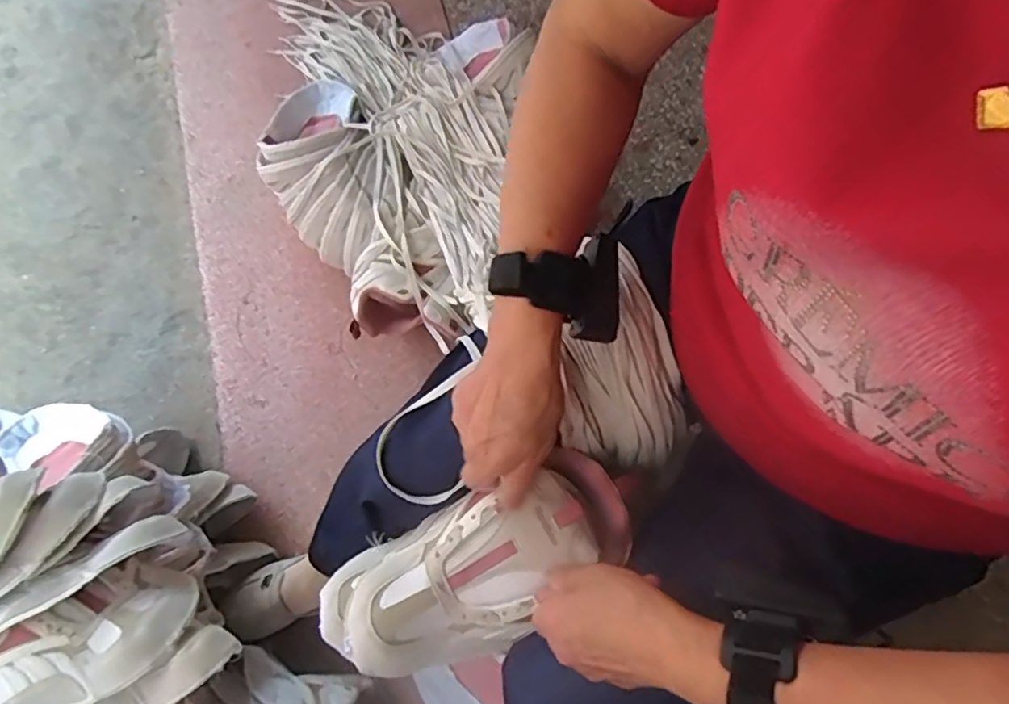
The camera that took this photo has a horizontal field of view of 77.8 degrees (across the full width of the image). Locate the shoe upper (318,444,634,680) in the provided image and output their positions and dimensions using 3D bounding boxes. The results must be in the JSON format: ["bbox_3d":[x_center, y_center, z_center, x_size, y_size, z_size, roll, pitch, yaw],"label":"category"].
[{"bbox_3d":[-0.025,0.172,0.485,0.253,0.077,0.108,-28,75,1],"label":"shoe upper"}]

